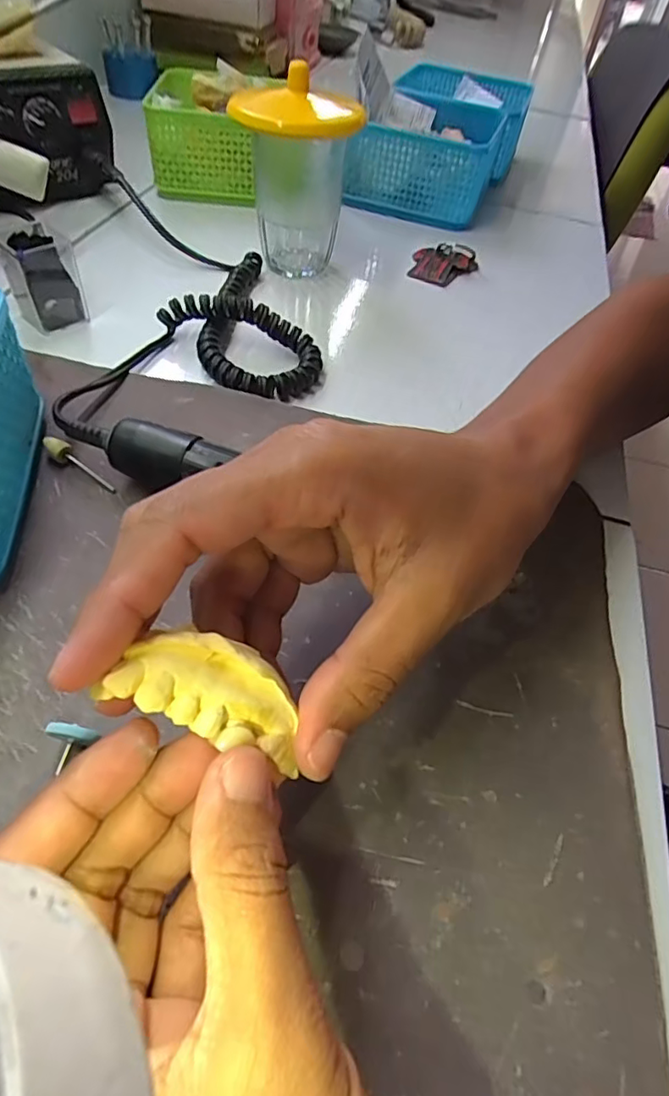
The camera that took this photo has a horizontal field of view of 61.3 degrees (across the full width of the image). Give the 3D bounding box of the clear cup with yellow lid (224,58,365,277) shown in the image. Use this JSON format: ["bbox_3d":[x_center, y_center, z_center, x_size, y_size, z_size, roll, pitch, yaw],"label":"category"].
[{"bbox_3d":[-0.026,-0.249,0.384,0.075,0.114,0.077,3,50,-4],"label":"clear cup with yellow lid"}]

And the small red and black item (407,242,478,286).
[{"bbox_3d":[0.082,-0.225,0.443,0.042,0.016,0.053,39,55,22],"label":"small red and black item"}]

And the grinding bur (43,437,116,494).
[{"bbox_3d":[-0.122,-0.039,0.267,0.044,0.009,0.009,36,56,21],"label":"grinding bur"}]

